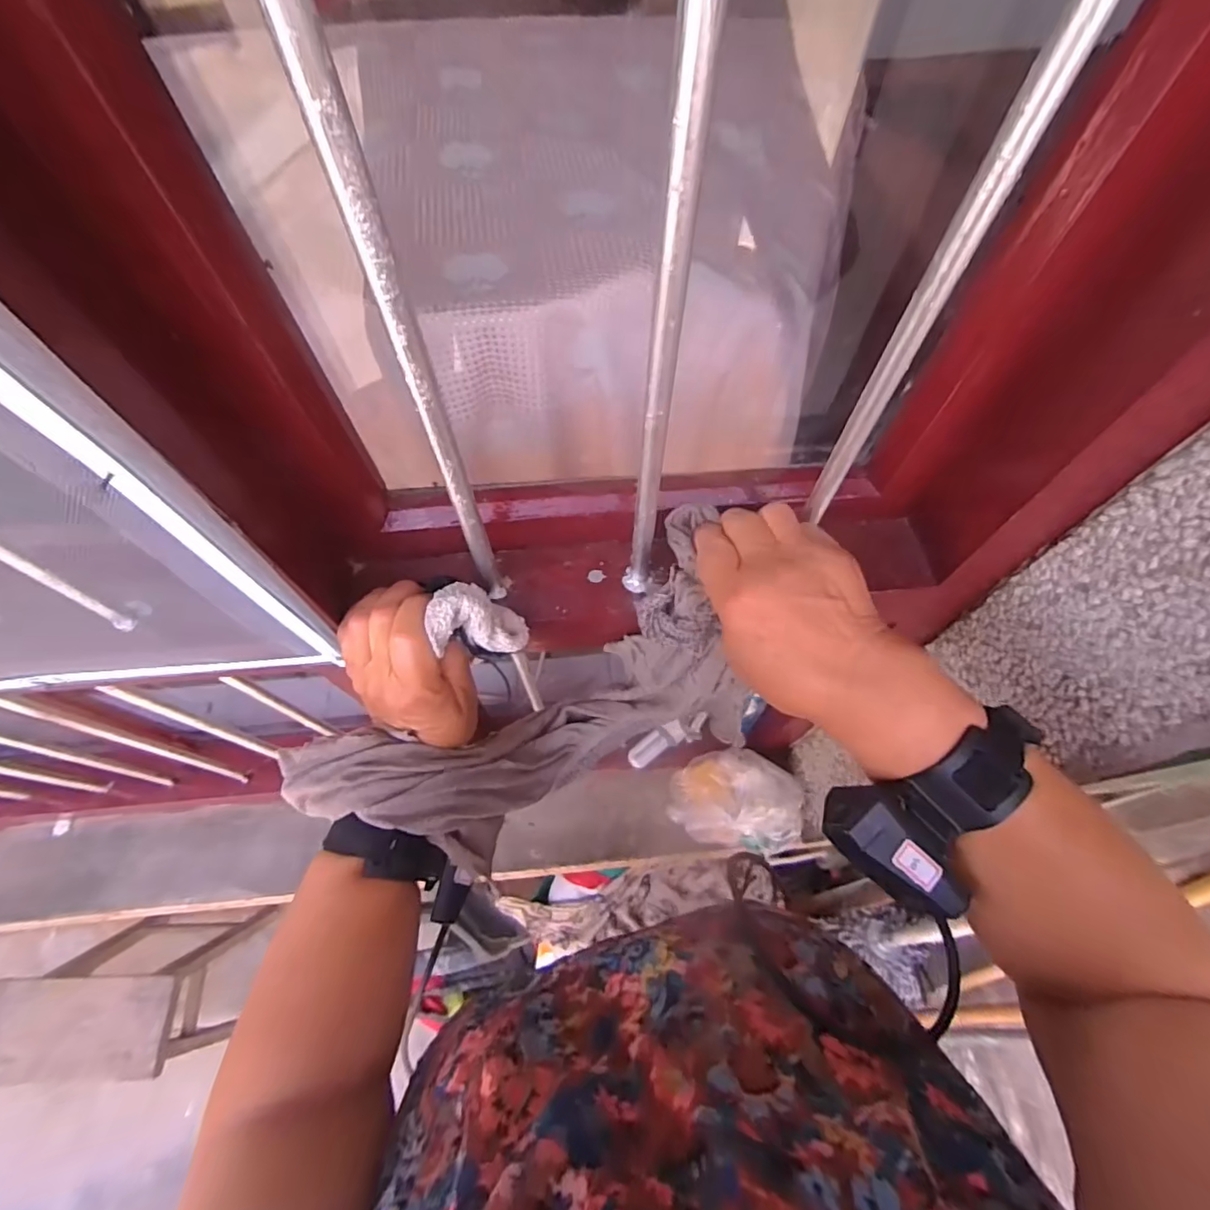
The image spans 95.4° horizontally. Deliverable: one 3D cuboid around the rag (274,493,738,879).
[{"bbox_3d":[-0.049,0.065,0.362,0.294,0.145,0.118,-31,67,-14],"label":"rag"}]

